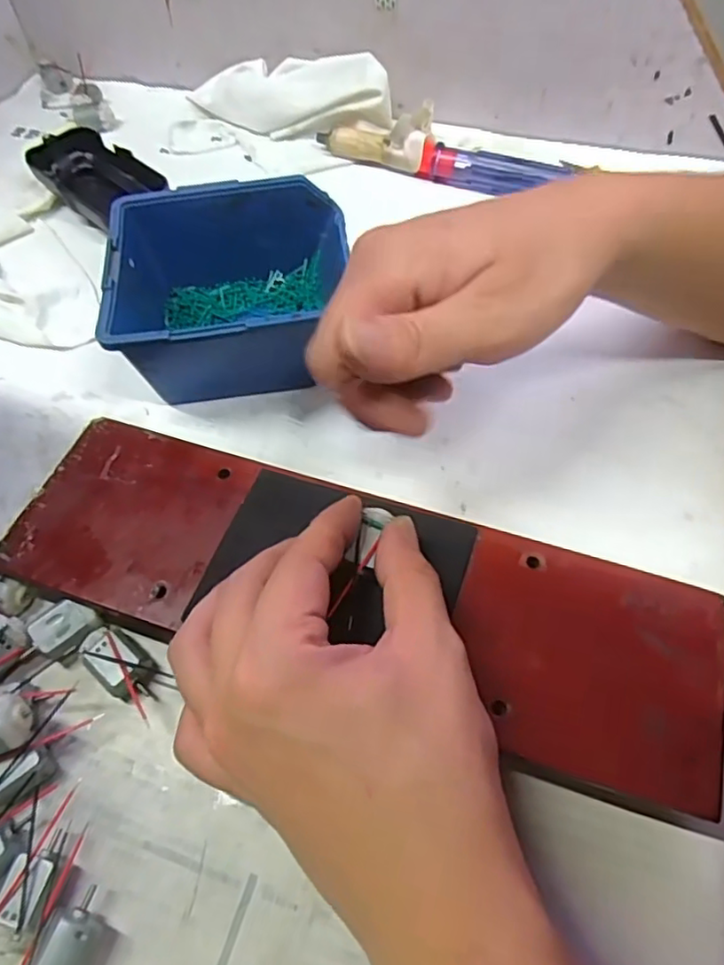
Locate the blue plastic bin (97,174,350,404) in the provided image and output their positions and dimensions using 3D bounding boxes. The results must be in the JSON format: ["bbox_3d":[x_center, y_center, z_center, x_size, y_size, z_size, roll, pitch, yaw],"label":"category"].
[{"bbox_3d":[-0.066,-0.099,0.331,0.117,0.062,0.108,-7,58,-3],"label":"blue plastic bin"}]

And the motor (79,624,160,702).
[{"bbox_3d":[-0.099,0.075,0.253,0.034,0.017,0.019,34,65,20],"label":"motor"}]

